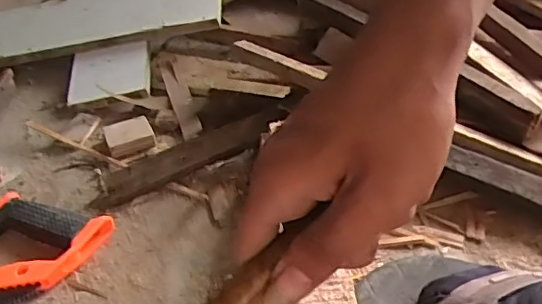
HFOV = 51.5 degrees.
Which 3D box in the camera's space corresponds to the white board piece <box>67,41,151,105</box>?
[{"bbox_3d":[-0.209,-0.104,0.726,0.101,0.014,0.090,-8,50,-5],"label":"white board piece"}]

